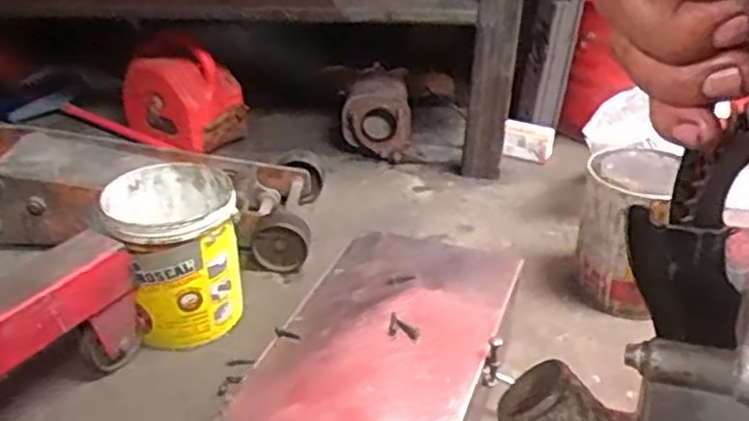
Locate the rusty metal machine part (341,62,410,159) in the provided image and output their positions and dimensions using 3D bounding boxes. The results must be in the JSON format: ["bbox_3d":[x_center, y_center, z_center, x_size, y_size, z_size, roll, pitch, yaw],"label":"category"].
[{"bbox_3d":[0.004,-0.191,1.487,0.134,0.175,0.070,4,30,6],"label":"rusty metal machine part"}]

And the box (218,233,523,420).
[{"bbox_3d":[0.018,0.195,0.905,0.255,0.136,0.402,12,32,19],"label":"box"}]

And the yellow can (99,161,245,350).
[{"bbox_3d":[-0.273,0.062,1.046,0.158,0.196,0.165,1,32,-1],"label":"yellow can"}]

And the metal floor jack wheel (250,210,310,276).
[{"bbox_3d":[-0.147,0.049,1.178,0.089,0.095,0.030,-7,19,-10],"label":"metal floor jack wheel"}]

